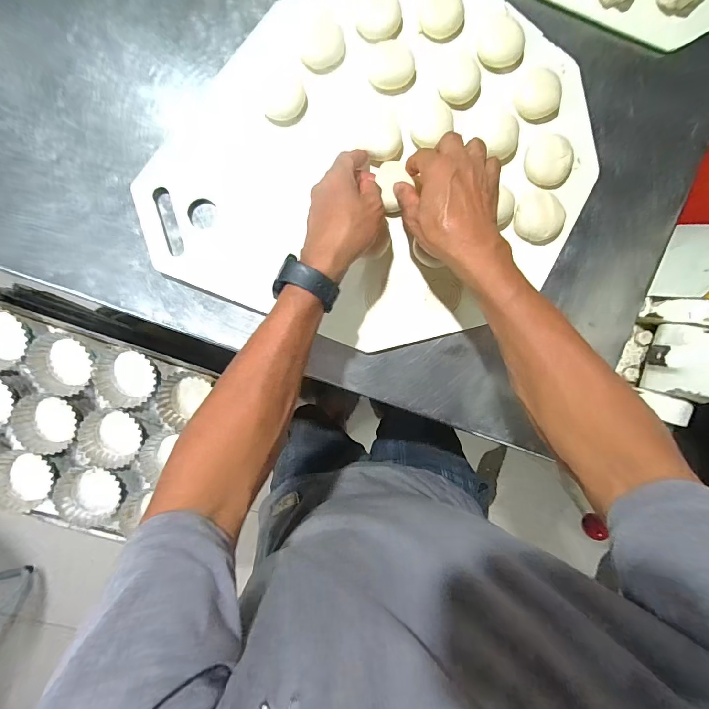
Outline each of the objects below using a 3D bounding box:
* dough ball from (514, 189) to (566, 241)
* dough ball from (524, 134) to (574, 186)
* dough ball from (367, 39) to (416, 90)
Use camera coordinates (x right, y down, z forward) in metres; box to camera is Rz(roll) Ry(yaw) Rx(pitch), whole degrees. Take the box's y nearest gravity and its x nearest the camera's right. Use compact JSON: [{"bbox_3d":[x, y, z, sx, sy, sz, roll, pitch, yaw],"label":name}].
[{"bbox_3d":[0.209,-0.157,0.420,0.049,0.021,0.054,-36,98,4],"label":"dough ball"},{"bbox_3d":[0.221,-0.221,0.418,0.053,0.025,0.045,37,96,-6],"label":"dough ball"},{"bbox_3d":[0.040,-0.321,0.404,0.050,0.016,0.040,3,98,-2],"label":"dough ball"}]

